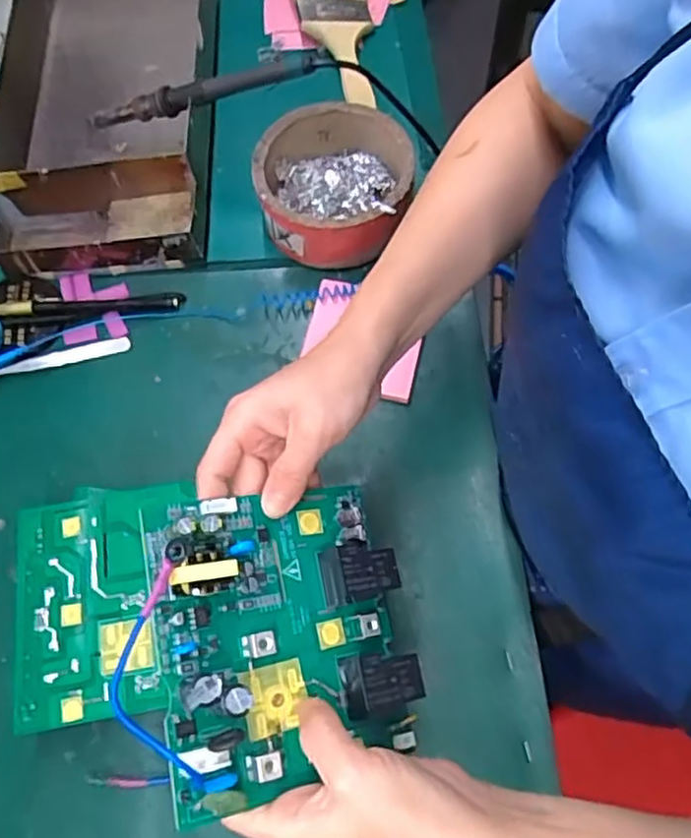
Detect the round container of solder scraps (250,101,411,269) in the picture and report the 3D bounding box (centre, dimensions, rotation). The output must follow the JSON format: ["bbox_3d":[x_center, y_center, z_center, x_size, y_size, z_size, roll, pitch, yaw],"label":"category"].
[{"bbox_3d":[-0.008,-0.186,0.539,0.116,0.055,0.119,-1,67,1],"label":"round container of solder scraps"}]

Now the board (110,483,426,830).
[{"bbox_3d":[-0.029,0.094,0.302,0.120,0.023,0.125,-4,71,-30],"label":"board"}]

